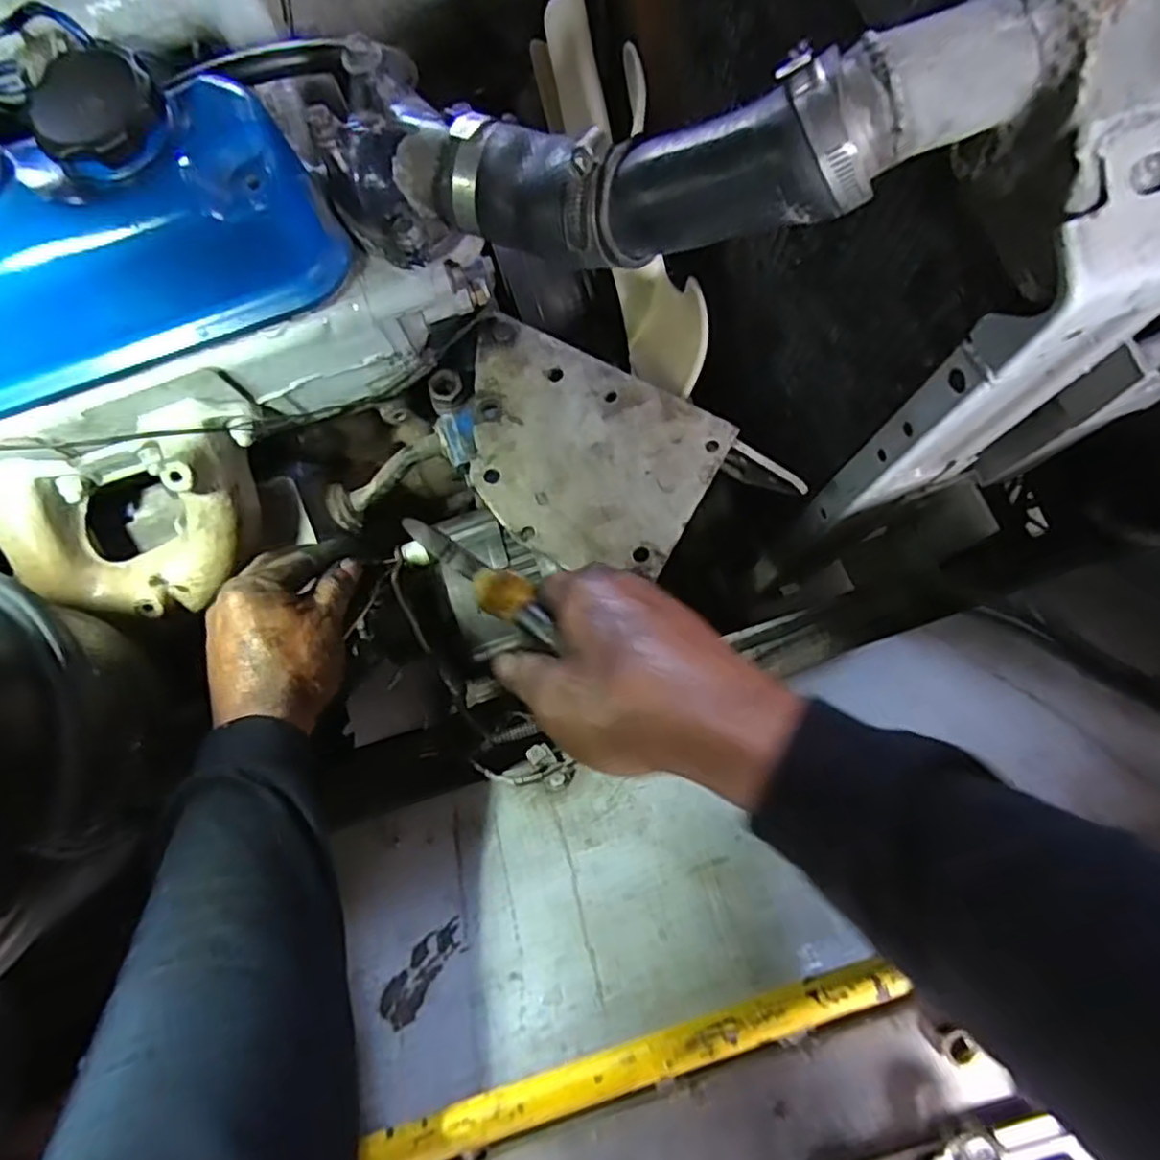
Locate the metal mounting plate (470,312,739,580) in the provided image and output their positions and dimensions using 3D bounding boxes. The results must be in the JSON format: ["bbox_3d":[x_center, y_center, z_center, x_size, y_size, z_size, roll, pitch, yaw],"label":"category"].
[{"bbox_3d":[-0.006,-0.089,0.465,0.185,0.004,0.138,28,80,9],"label":"metal mounting plate"}]

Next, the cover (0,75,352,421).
[{"bbox_3d":[-0.346,-0.163,0.380,0.409,0.095,0.122,-21,78,-6],"label":"cover"}]

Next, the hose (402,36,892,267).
[{"bbox_3d":[0.016,-0.190,0.323,0.239,0.051,0.056,14,76,28],"label":"hose"}]

